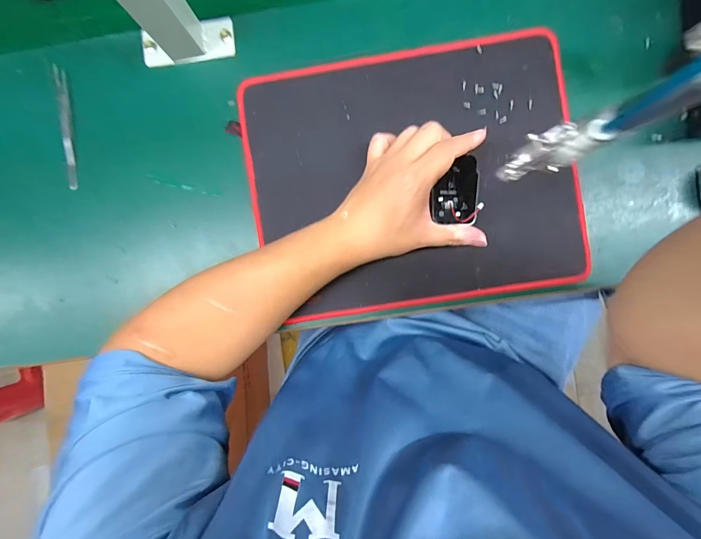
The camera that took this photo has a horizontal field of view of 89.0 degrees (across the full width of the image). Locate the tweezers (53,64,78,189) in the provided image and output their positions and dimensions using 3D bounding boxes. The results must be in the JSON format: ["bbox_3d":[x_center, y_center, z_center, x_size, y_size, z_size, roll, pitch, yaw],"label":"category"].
[{"bbox_3d":[-0.318,-0.157,0.397,0.014,0.013,0.130,-5,90,2],"label":"tweezers"}]

